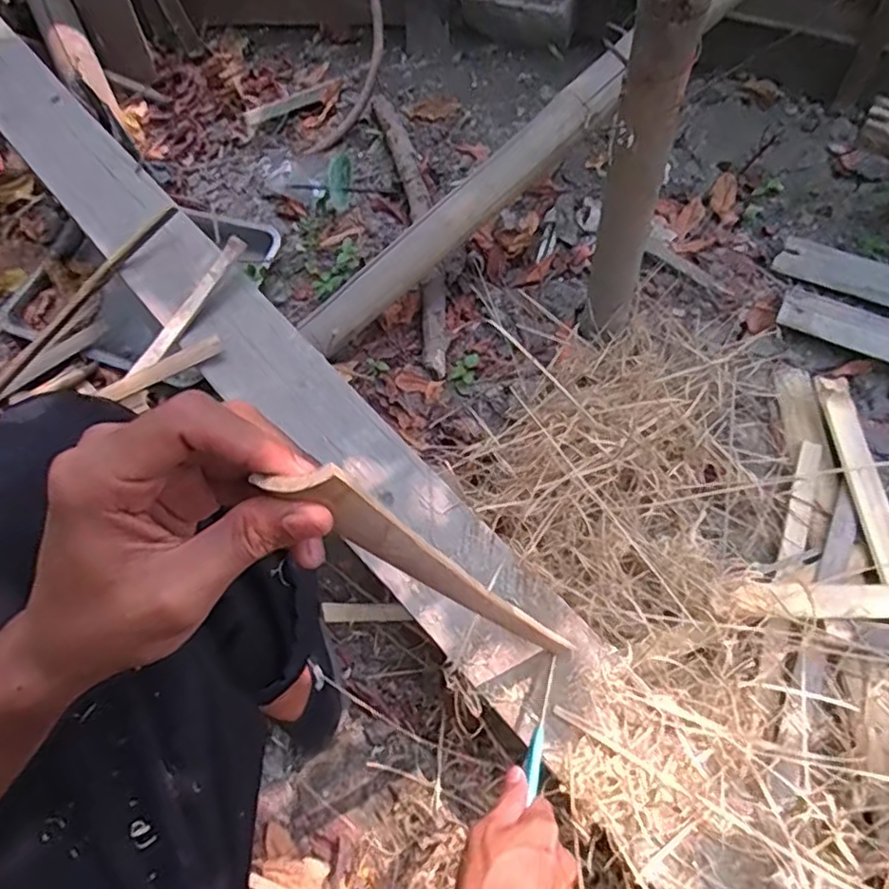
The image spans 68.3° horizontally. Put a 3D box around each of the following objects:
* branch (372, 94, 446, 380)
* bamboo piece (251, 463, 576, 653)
[{"bbox_3d":[-0.045,-0.352,1.037,0.057,0.096,0.543,-8,56,-7],"label":"branch"},{"bbox_3d":[0.022,0.088,0.370,0.023,0.384,0.011,-31,58,6],"label":"bamboo piece"}]

